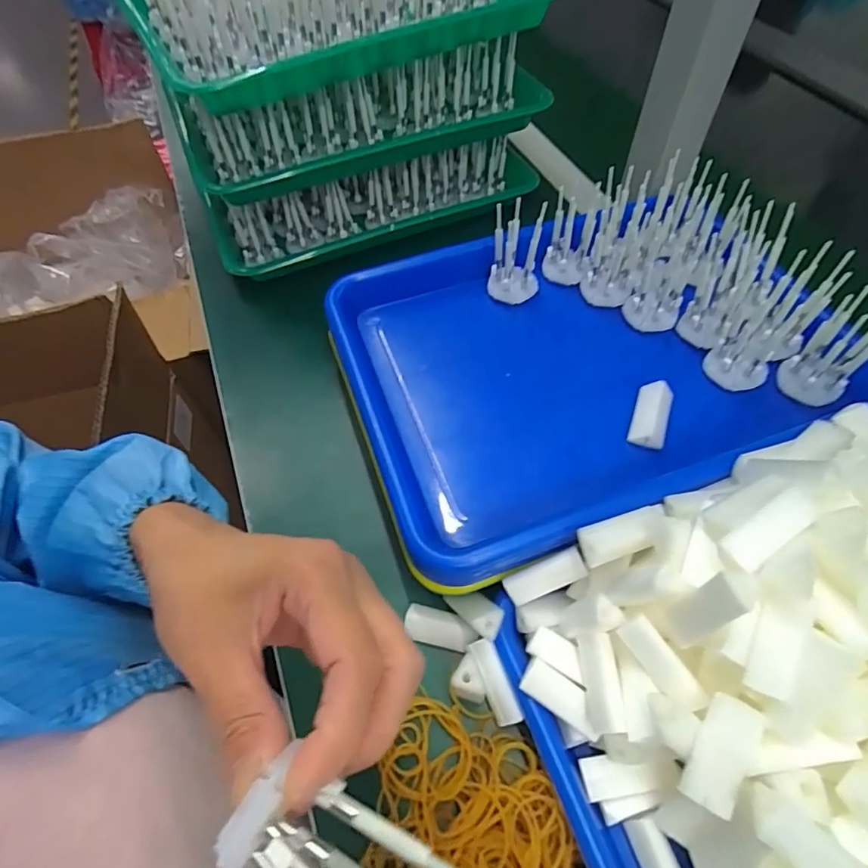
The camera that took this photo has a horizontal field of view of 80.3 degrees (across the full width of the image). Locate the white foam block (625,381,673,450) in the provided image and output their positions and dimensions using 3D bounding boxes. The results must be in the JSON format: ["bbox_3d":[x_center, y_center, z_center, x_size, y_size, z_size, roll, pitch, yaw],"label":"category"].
[{"bbox_3d":[0.144,-0.013,0.340,0.022,0.012,0.047,17,58,12],"label":"white foam block"}]

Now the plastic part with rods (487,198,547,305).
[{"bbox_3d":[0.062,-0.136,0.387,0.037,0.078,0.033,5,57,5],"label":"plastic part with rods"}]

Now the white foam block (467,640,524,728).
[{"bbox_3d":[0.033,0.137,0.284,0.012,0.014,0.045,-20,75,-12],"label":"white foam block"}]

